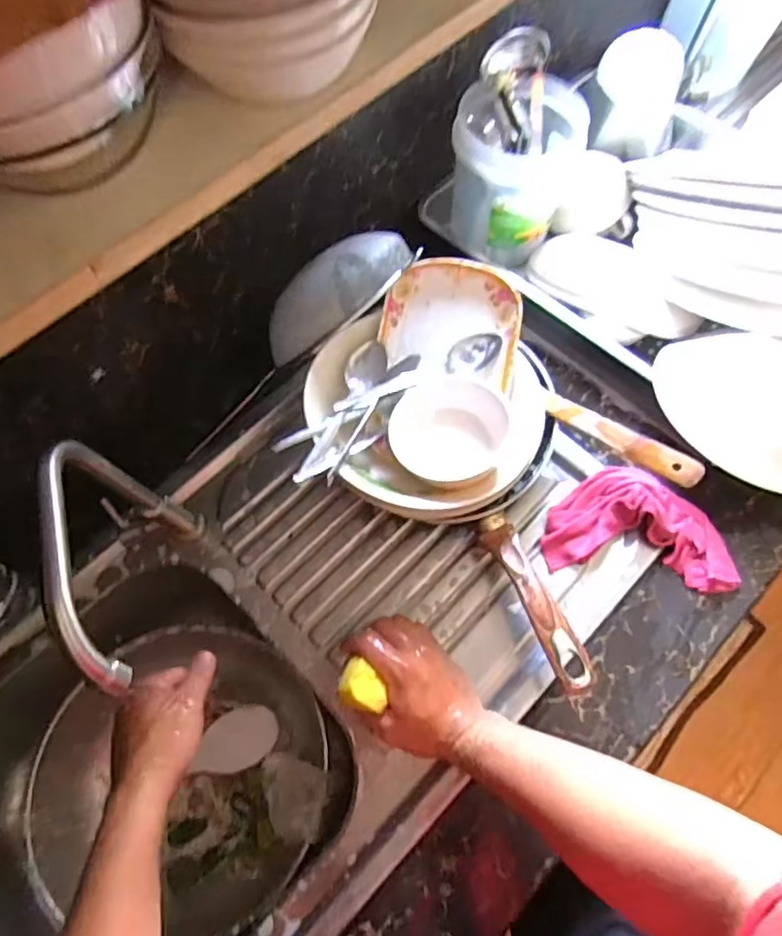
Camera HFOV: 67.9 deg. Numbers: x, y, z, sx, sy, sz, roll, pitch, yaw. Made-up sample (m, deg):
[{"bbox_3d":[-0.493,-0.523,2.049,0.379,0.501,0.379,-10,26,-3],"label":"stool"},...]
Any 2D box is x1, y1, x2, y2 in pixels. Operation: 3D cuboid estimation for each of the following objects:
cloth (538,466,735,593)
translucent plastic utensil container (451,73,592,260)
[{"bbox_3d":[0.252,0.053,0.587,0.178,0.036,0.114,7,67,6],"label":"cloth"},{"bbox_3d":[0.142,-0.343,0.678,0.137,0.137,0.127,-10,66,-2],"label":"translucent plastic utensil container"}]

